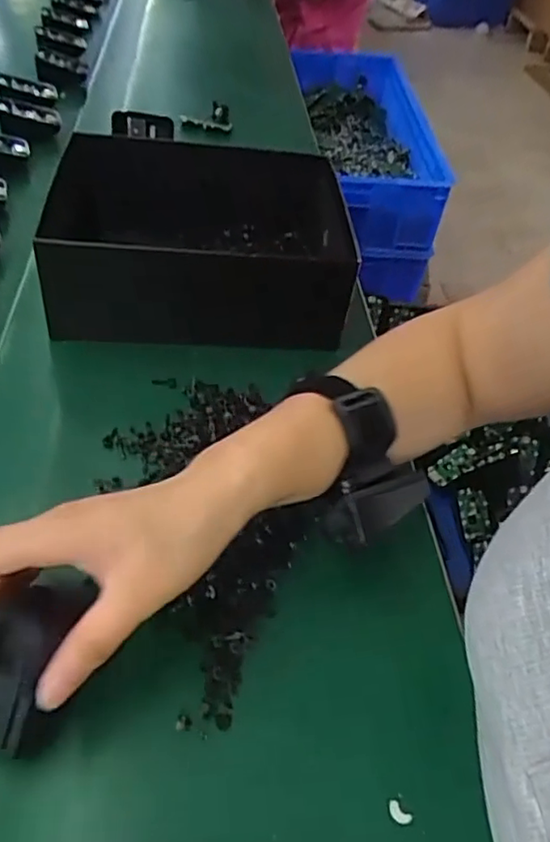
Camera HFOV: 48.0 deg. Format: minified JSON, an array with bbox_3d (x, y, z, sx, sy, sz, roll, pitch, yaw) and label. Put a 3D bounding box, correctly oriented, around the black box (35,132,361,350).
[{"bbox_3d":[-0.060,-0.159,0.536,0.250,0.090,0.185,0,46,-6],"label":"black box"}]

